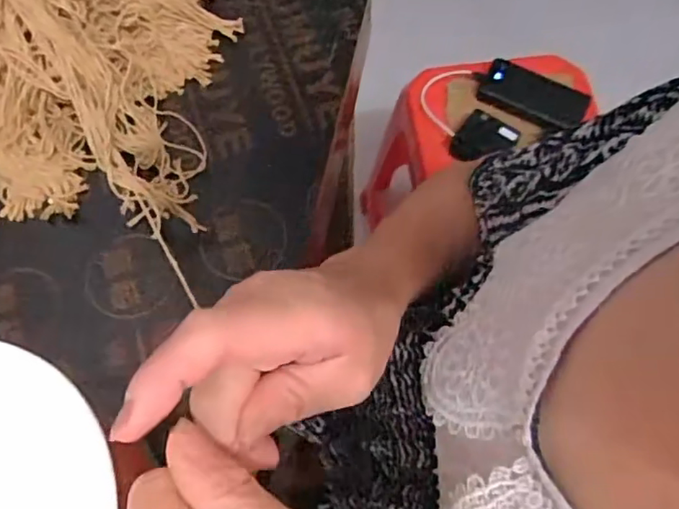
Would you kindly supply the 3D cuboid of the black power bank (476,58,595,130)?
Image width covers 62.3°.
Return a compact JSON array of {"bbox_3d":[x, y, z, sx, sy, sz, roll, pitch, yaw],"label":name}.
[{"bbox_3d":[0.288,-0.237,0.835,0.151,0.017,0.076,28,71,11],"label":"black power bank"}]

